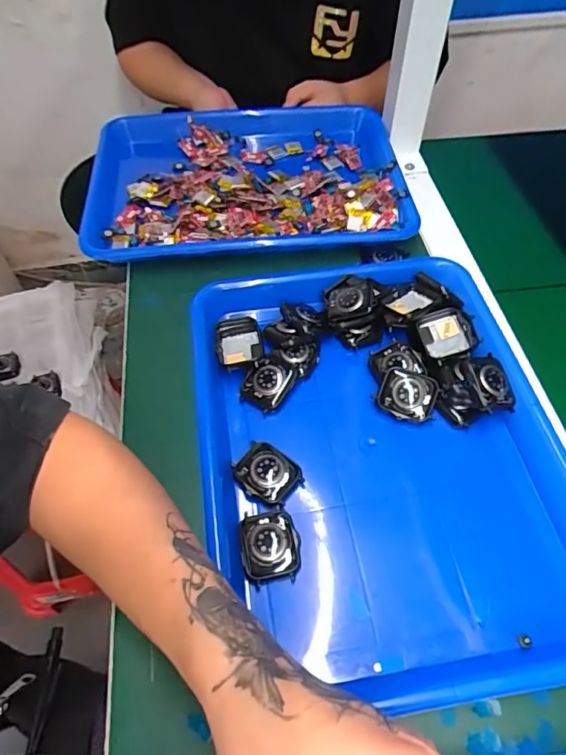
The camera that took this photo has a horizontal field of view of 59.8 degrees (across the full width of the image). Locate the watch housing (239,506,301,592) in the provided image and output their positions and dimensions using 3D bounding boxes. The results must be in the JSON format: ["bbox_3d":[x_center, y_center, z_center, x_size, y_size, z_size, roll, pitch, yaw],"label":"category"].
[{"bbox_3d":[-0.009,0.112,0.327,0.037,0.014,0.046,-10,56,-4],"label":"watch housing"}]

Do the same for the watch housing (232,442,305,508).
[{"bbox_3d":[-0.011,0.069,0.355,0.047,0.014,0.038,38,65,25],"label":"watch housing"}]

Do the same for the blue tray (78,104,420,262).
[{"bbox_3d":[-0.048,-0.217,0.555,0.353,0.045,0.248,-4,56,0],"label":"blue tray"}]

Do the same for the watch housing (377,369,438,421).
[{"bbox_3d":[0.096,0.013,0.380,0.041,0.012,0.038,16,82,9],"label":"watch housing"}]

